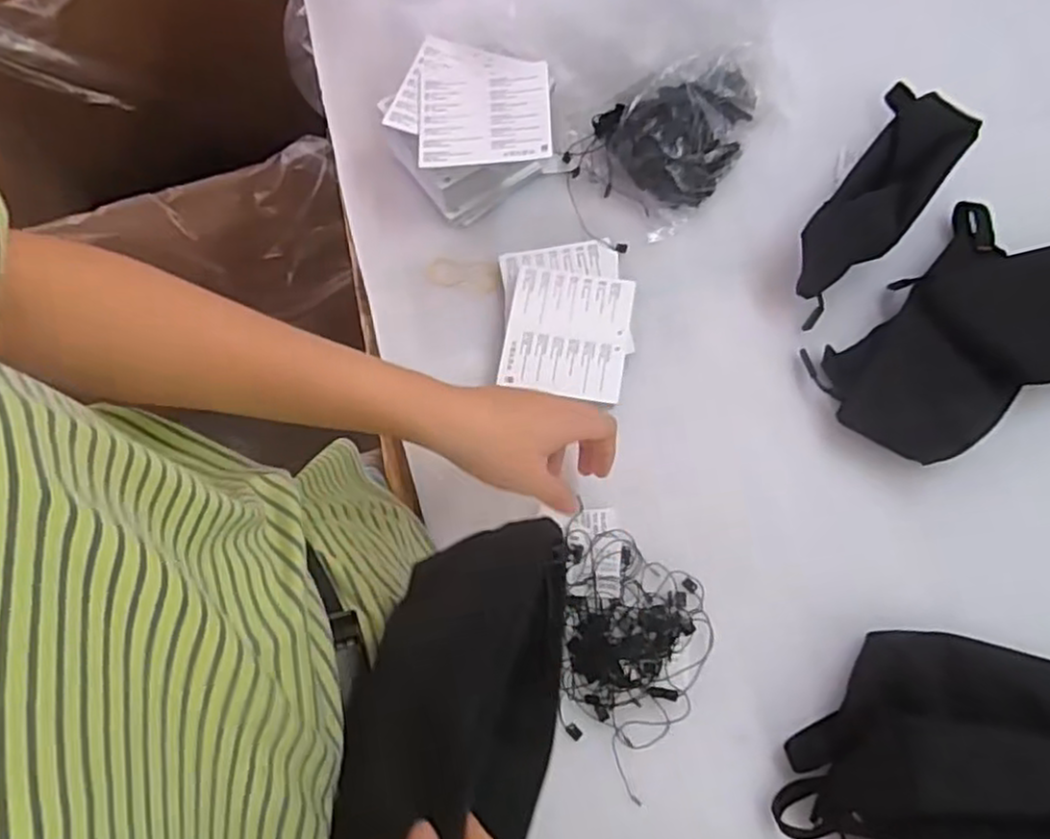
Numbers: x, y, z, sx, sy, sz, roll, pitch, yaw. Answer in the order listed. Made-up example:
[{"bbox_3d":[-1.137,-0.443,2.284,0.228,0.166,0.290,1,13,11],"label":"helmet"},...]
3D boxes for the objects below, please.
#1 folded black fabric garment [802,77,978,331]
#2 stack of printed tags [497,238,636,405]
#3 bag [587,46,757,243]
[{"bbox_3d":[0.271,-0.174,0.558,0.070,0.059,0.215,35,77,12],"label":"folded black fabric garment"},{"bbox_3d":[0.031,-0.077,0.549,0.097,0.018,0.134,-1,70,0],"label":"stack of printed tags"},{"bbox_3d":[0.125,-0.235,0.575,0.141,0.078,0.105,-37,75,-9],"label":"bag"}]

